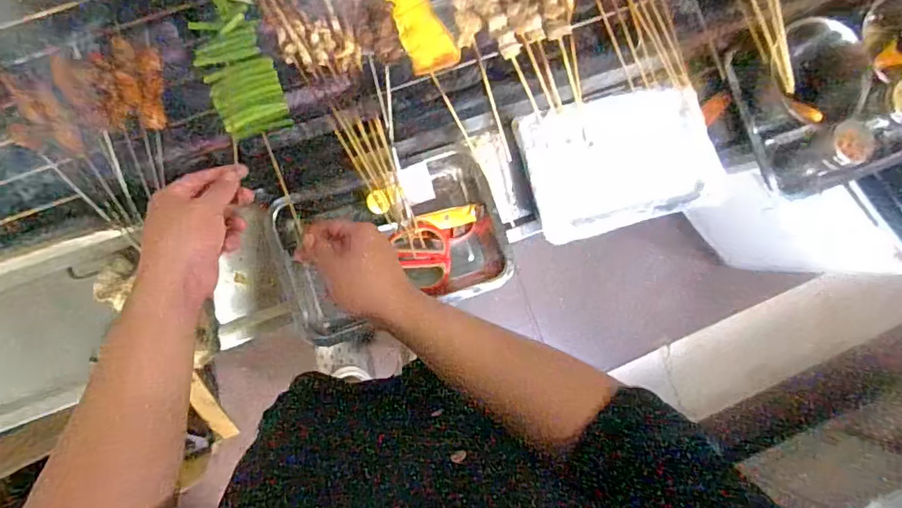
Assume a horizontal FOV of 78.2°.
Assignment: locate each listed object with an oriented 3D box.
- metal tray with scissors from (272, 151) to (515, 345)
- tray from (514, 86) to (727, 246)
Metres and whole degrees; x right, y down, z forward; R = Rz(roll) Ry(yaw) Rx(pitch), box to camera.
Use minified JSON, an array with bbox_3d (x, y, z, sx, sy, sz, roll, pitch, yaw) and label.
[{"bbox_3d":[-0.083,-0.013,0.788,0.311,0.068,0.210,-17,93,-9],"label":"metal tray with scissors"},{"bbox_3d":[0.261,-0.142,0.847,0.300,0.033,0.193,-14,92,-9],"label":"tray"}]

